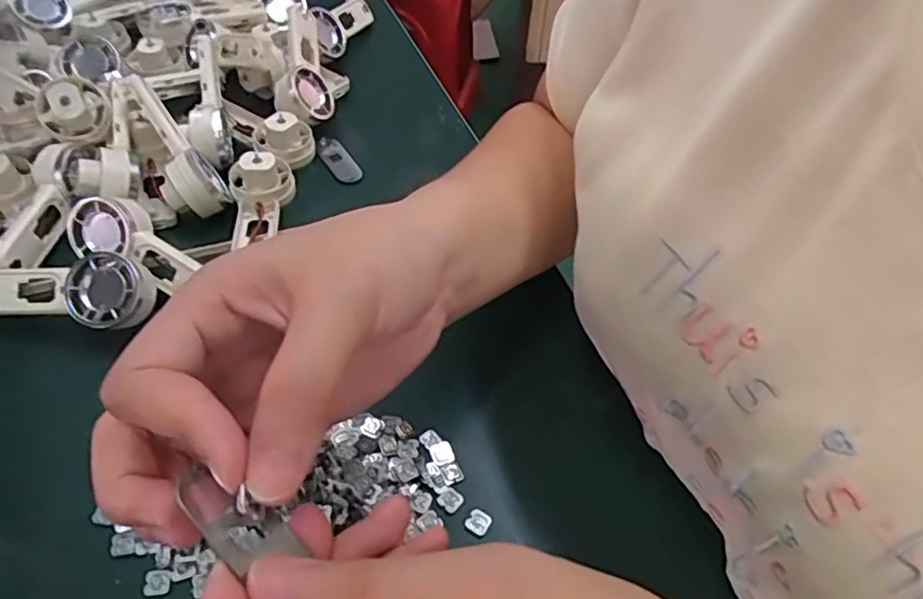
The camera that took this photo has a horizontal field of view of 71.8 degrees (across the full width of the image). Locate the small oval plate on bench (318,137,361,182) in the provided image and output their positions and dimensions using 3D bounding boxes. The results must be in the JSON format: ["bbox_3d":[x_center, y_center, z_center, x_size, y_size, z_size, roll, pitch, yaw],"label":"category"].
[{"bbox_3d":[-0.087,-0.099,0.453,0.019,0.005,0.049,-24,57,-22],"label":"small oval plate on bench"}]

